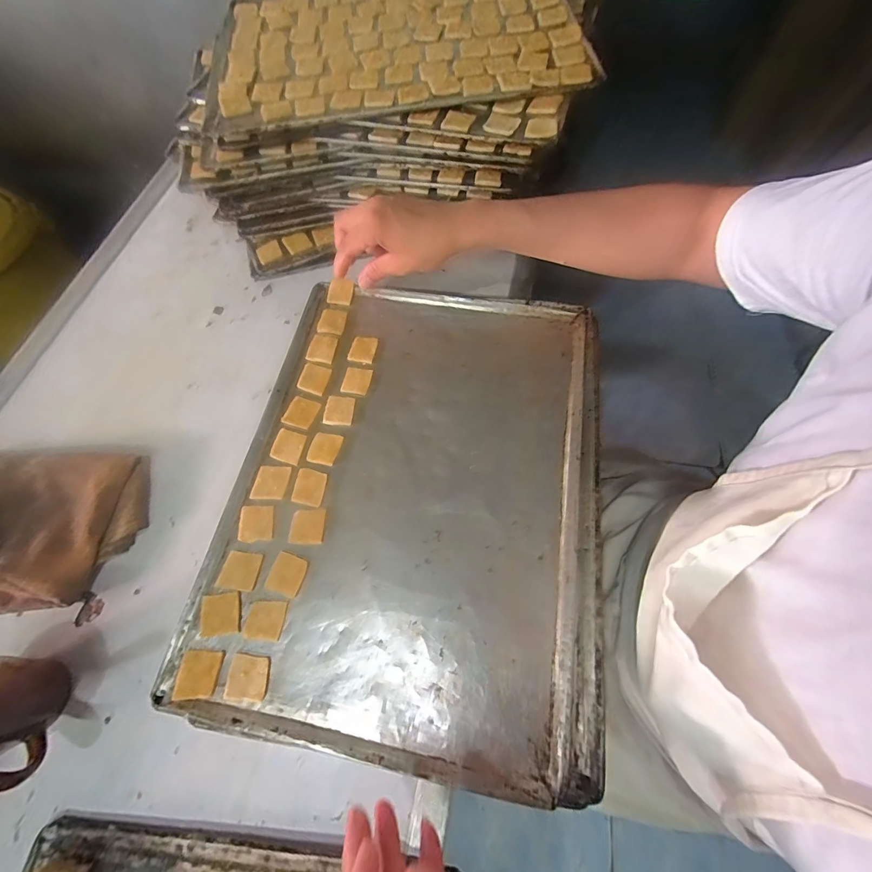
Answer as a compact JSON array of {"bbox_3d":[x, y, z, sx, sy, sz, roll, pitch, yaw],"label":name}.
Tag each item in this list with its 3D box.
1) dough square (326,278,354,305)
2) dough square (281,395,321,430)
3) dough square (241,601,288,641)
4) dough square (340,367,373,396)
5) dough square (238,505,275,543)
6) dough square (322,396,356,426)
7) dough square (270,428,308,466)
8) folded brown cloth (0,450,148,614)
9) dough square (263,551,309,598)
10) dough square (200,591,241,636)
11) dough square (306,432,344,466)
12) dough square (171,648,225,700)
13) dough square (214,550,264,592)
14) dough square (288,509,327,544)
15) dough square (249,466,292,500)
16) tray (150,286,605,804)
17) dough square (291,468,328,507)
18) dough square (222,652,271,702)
[{"bbox_3d":[-0.120,-0.181,0.475,0.031,0.008,0.034,9,67,4],"label":"dough square"},{"bbox_3d":[-0.146,-0.026,0.410,0.031,0.004,0.034,18,69,9],"label":"dough square"},{"bbox_3d":[-0.149,0.160,0.331,0.033,0.004,0.030,7,67,4],"label":"dough square"},{"bbox_3d":[-0.089,-0.063,0.425,0.030,0.004,0.032,13,68,7],"label":"dough square"},{"bbox_3d":[-0.173,0.083,0.364,0.033,0.004,0.034,-6,67,-1],"label":"dough square"},{"bbox_3d":[-0.105,-0.028,0.411,0.031,0.004,0.033,4,67,3],"label":"dough square"},{"bbox_3d":[-0.154,0.010,0.395,0.032,0.004,0.034,12,68,7],"label":"dough square"},{"bbox_3d":[-0.416,0.087,0.370,0.229,0.030,0.160,-9,67,-2],"label":"folded brown cloth"},{"bbox_3d":[-0.137,0.127,0.348,0.032,0.004,0.034,16,68,8],"label":"dough square"},{"bbox_3d":[-0.190,0.156,0.333,0.034,0.004,0.033,-8,67,-2],"label":"dough square"},{"bbox_3d":[-0.116,0.012,0.394,0.031,0.004,0.034,12,68,7],"label":"dough square"},{"bbox_3d":[-0.198,0.197,0.315,0.034,0.004,0.034,2,67,3],"label":"dough square"},{"bbox_3d":[-0.179,0.122,0.346,0.034,0.004,0.032,8,67,5],"label":"dough square"},{"bbox_3d":[-0.124,0.087,0.365,0.033,0.004,0.032,1,67,2],"label":"dough square"},{"bbox_3d":[-0.166,0.046,0.380,0.034,0.004,0.034,4,67,3],"label":"dough square"},{"bbox_3d":[-0.020,0.038,0.380,0.346,0.020,0.452,10,67,4],"label":"tray"},{"bbox_3d":[-0.126,0.050,0.378,0.032,0.004,0.035,10,68,6],"label":"dough square"},{"bbox_3d":[-0.155,0.199,0.313,0.034,0.004,0.031,5,67,4],"label":"dough square"}]

